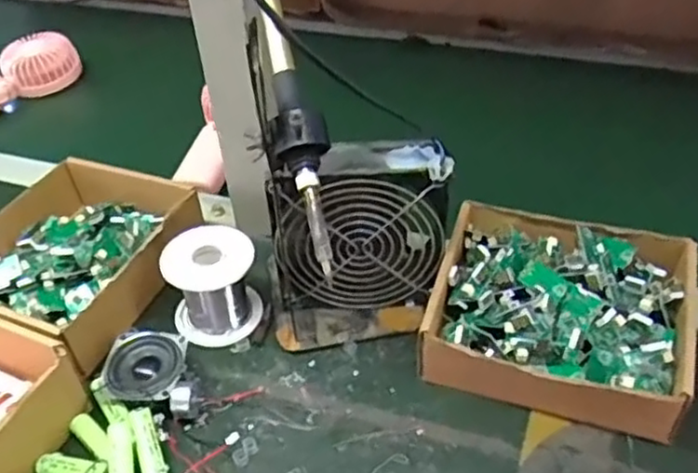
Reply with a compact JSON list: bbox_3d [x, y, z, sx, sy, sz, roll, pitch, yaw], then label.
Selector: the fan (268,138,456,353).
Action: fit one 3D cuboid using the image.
[{"bbox_3d":[0.006,0.006,0.491,0.131,0.127,0.070,-8,41,-4],"label":"fan"}]

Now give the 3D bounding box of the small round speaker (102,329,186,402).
[{"bbox_3d":[-0.139,0.093,0.477,0.050,0.027,0.051,-3,41,2],"label":"small round speaker"}]

